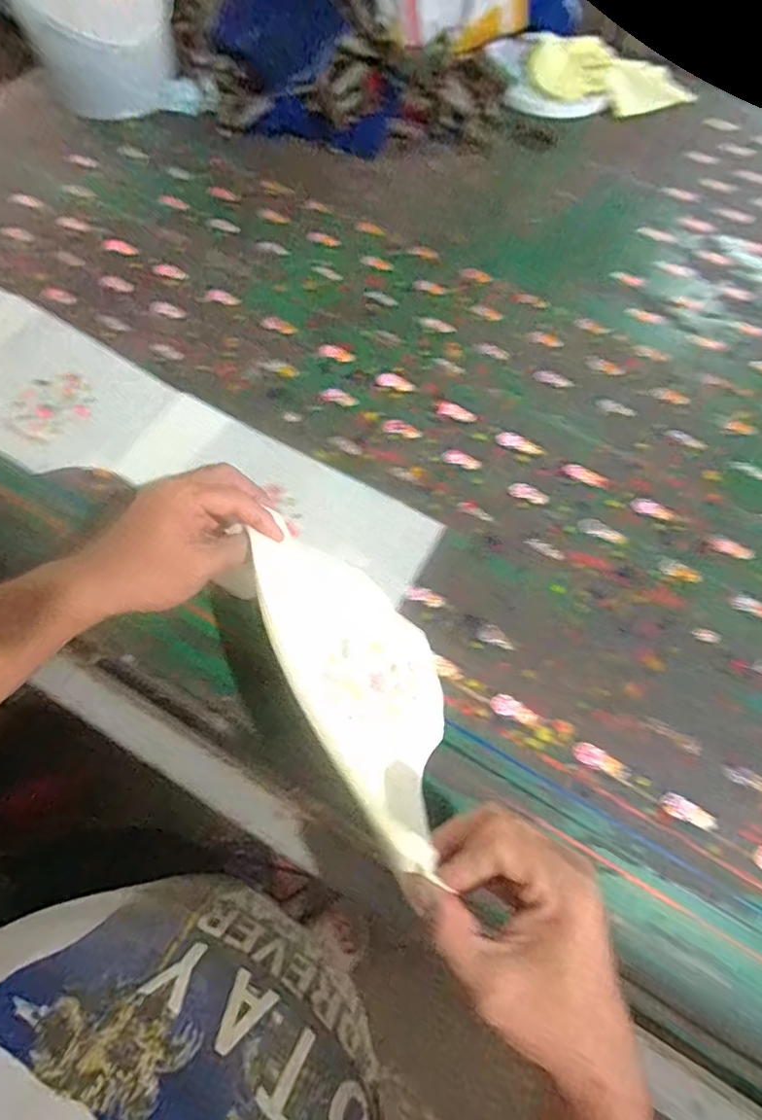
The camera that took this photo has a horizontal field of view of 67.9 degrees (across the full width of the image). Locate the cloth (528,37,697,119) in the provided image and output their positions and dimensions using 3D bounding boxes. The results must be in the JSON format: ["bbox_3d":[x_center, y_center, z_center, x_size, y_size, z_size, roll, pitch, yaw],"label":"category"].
[{"bbox_3d":[0.356,-0.751,0.880,0.246,0.027,0.154,14,65,4],"label":"cloth"}]

